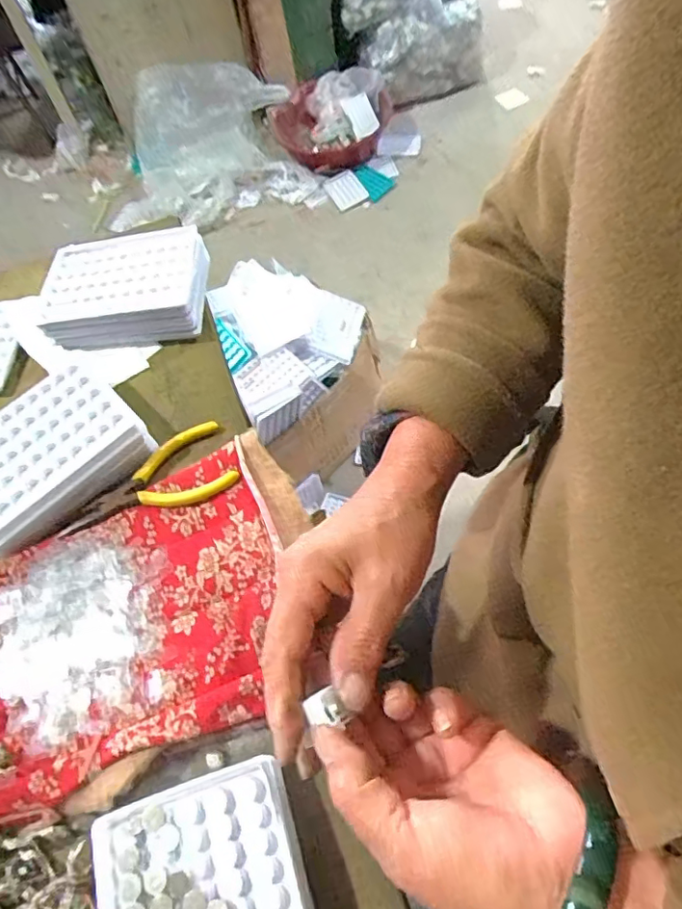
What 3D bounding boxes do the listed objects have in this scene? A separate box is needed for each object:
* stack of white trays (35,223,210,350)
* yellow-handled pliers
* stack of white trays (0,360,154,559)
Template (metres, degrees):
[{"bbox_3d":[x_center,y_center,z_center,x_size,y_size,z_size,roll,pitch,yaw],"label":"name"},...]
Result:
[{"bbox_3d":[-0.181,-0.142,0.468,0.140,0.042,0.099,-5,62,-1],"label":"stack of white trays"},{"bbox_3d":[-0.136,0.020,0.382,0.119,0.019,0.063,-25,61,-8],"label":"yellow-handled pliers"},{"bbox_3d":[-0.208,0.003,0.391,0.126,0.034,0.098,-42,65,-16],"label":"stack of white trays"}]

